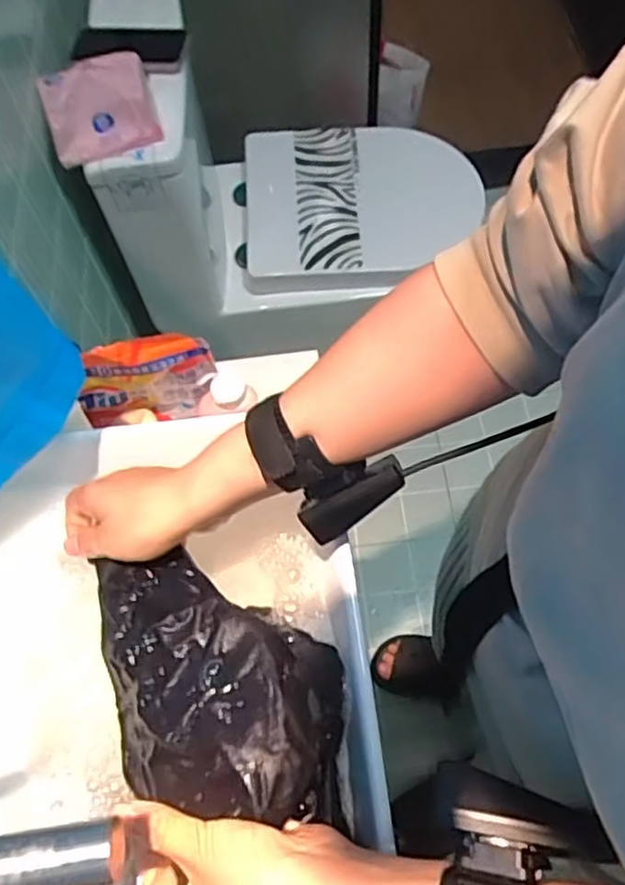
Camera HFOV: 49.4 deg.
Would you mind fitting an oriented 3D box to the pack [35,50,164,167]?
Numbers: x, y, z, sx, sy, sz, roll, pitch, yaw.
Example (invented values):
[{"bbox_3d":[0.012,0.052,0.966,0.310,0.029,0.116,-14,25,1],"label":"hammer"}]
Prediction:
[{"bbox_3d":[-0.259,-0.404,0.821,0.127,0.104,0.040,-17,40,-2],"label":"pack"}]

